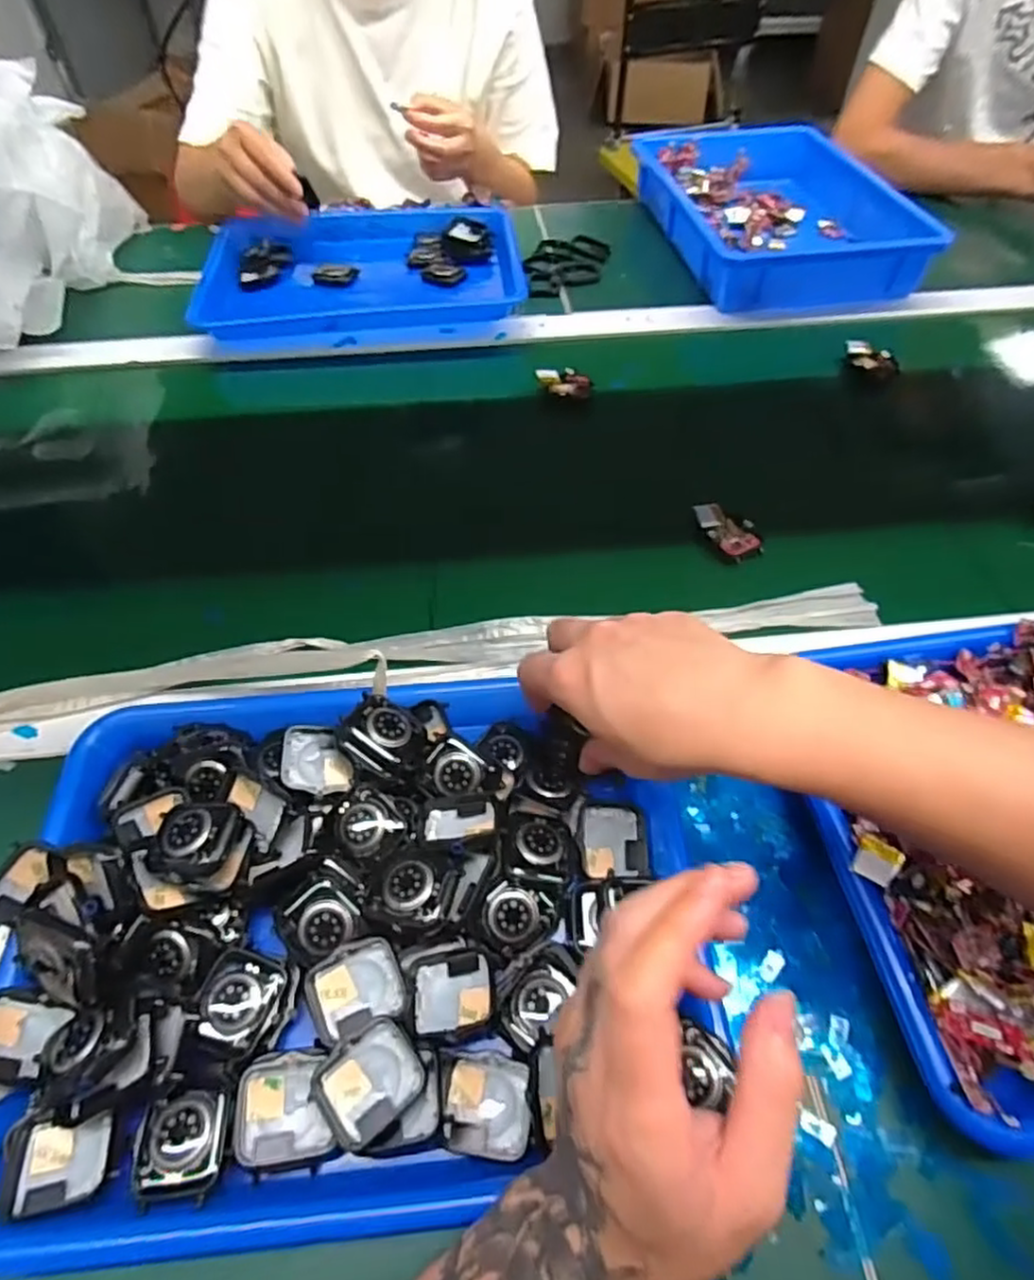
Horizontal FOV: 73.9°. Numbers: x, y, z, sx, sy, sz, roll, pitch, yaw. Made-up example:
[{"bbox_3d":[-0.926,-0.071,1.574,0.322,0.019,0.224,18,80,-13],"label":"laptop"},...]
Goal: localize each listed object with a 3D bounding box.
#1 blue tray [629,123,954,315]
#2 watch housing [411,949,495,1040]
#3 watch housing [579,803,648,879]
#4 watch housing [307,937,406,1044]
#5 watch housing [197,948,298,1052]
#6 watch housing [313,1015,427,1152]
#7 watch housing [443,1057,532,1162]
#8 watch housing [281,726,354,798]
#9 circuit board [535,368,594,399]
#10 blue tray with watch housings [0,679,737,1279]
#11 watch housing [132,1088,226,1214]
[{"bbox_3d":[0.299,-0.512,0.821,0.243,0.057,0.347,-8,54,-6],"label":"blue tray"},{"bbox_3d":[-0.031,0.165,0.324,0.038,0.014,0.037,-6,54,-4],"label":"watch housing"},{"bbox_3d":[0.052,0.109,0.373,0.036,0.011,0.039,0,69,-8],"label":"watch housing"},{"bbox_3d":[-0.074,0.163,0.322,0.039,0.012,0.037,-20,56,-13],"label":"watch housing"},{"bbox_3d":[-0.127,0.167,0.320,0.039,0.015,0.040,6,54,4],"label":"watch housing"},{"bbox_3d":[-0.064,0.190,0.298,0.042,0.009,0.038,-35,61,-22],"label":"watch housing"},{"bbox_3d":[-0.013,0.208,0.306,0.038,0.009,0.035,5,54,4],"label":"watch housing"},{"bbox_3d":[-0.111,0.067,0.386,0.038,0.013,0.037,10,67,-22],"label":"watch housing"},{"bbox_3d":[0.045,-0.245,0.651,0.050,0.017,0.031,-4,54,-2],"label":"circuit board"},{"bbox_3d":[-0.077,0.130,0.340,0.327,0.044,0.251,-5,54,-3],"label":"blue tray with watch housings"},{"bbox_3d":[-0.139,0.209,0.284,0.034,0.007,0.038,-5,54,-3],"label":"watch housing"}]

